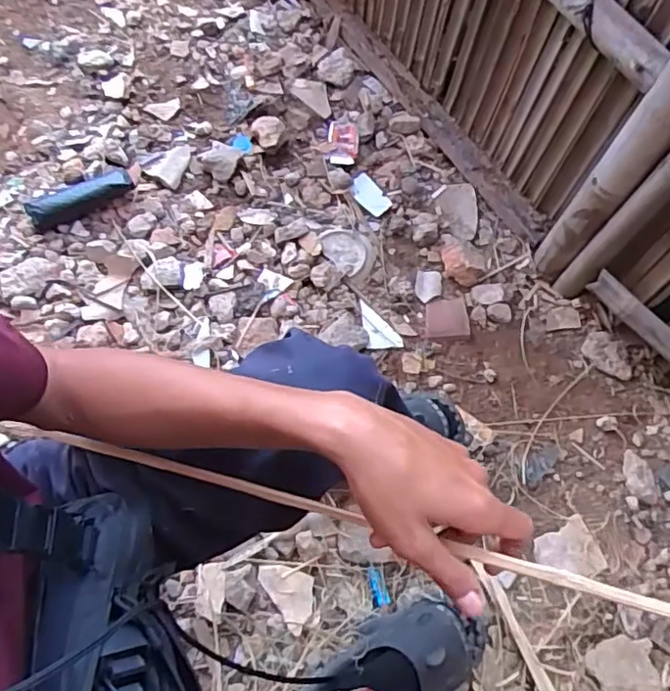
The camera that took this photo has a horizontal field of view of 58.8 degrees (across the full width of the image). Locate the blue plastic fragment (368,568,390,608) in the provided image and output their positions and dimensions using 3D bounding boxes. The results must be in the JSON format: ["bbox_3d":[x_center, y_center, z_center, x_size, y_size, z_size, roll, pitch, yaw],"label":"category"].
[{"bbox_3d":[0.071,0.392,0.963,0.027,0.010,0.058,-7,66,-7],"label":"blue plastic fragment"}]

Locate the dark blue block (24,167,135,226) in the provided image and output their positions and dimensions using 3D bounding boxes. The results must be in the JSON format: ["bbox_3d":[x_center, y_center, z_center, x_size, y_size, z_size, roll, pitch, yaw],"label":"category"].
[{"bbox_3d":[-0.515,-0.304,1.202,0.206,0.029,0.059,-26,70,-14],"label":"dark blue block"}]

